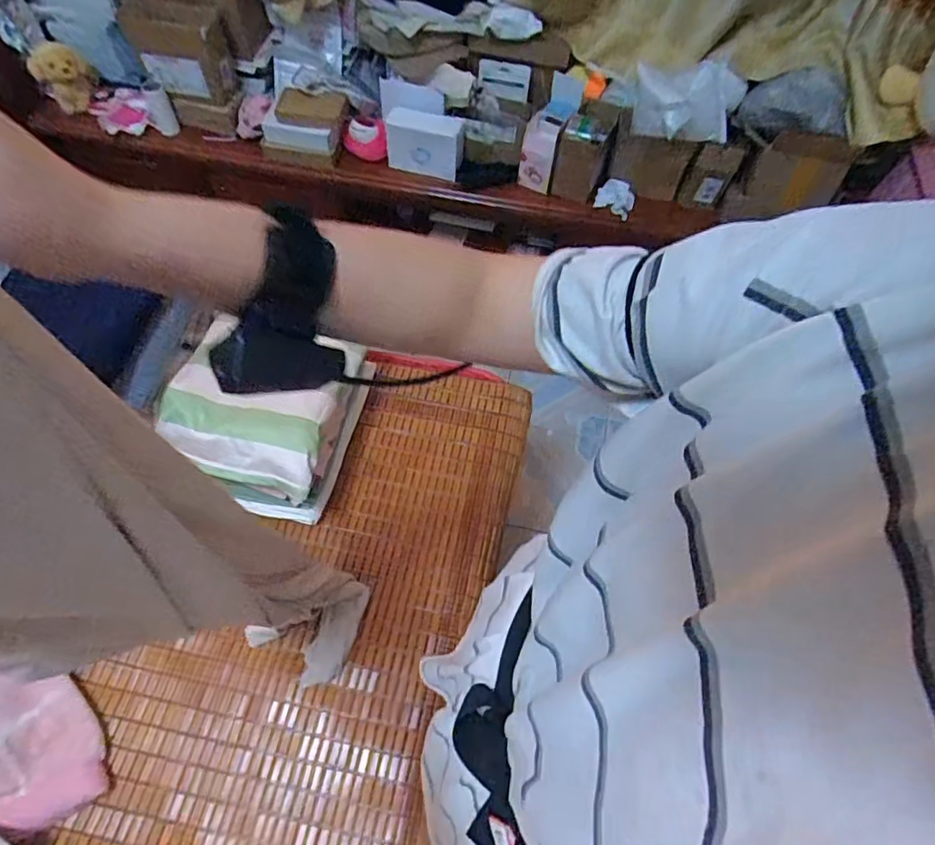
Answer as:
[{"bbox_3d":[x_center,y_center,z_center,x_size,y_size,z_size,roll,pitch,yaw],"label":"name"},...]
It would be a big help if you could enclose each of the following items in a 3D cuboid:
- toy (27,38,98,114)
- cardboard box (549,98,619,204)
[{"bbox_3d":[-0.933,-0.803,1.288,0.124,0.096,0.100,-28,66,-16],"label":"toy"},{"bbox_3d":[0.247,-0.577,1.176,0.093,0.140,0.163,19,62,8],"label":"cardboard box"}]

